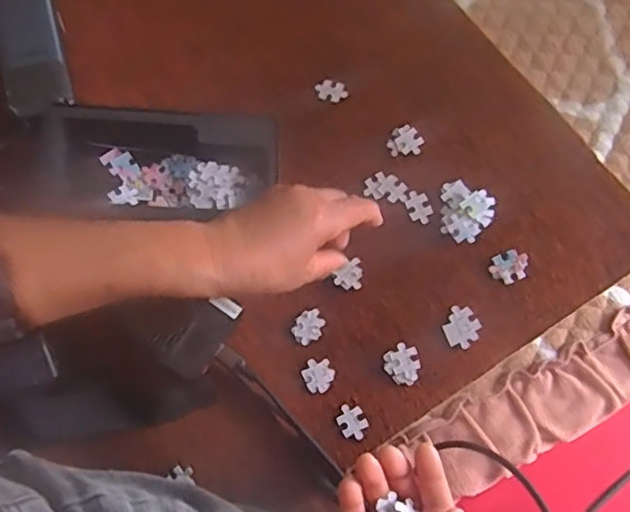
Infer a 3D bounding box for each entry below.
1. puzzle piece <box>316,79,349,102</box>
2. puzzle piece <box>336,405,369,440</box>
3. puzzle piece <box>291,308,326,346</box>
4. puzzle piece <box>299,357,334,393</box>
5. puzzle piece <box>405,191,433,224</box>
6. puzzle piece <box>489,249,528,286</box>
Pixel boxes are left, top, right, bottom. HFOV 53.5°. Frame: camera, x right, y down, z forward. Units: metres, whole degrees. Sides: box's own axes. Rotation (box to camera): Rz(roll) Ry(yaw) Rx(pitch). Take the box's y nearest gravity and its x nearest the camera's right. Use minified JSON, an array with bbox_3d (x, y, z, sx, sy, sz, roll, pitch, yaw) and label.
[{"bbox_3d":[0.015,-0.153,0.581,0.030,0.006,0.019,13,70,3],"label":"puzzle piece"},{"bbox_3d":[0.029,0.132,0.495,0.021,0.004,0.028,-28,68,1],"label":"puzzle piece"},{"bbox_3d":[-0.005,0.060,0.528,0.028,0.006,0.025,-34,74,-12],"label":"puzzle piece"},{"bbox_3d":[0.003,0.098,0.513,0.025,0.005,0.027,-28,73,-11],"label":"puzzle piece"},{"bbox_3d":[0.089,-0.041,0.533,0.020,0.004,0.029,-29,70,9],"label":"puzzle piece"},{"bbox_3d":[0.156,0.009,0.501,0.030,0.004,0.025,-28,73,4],"label":"puzzle piece"}]

